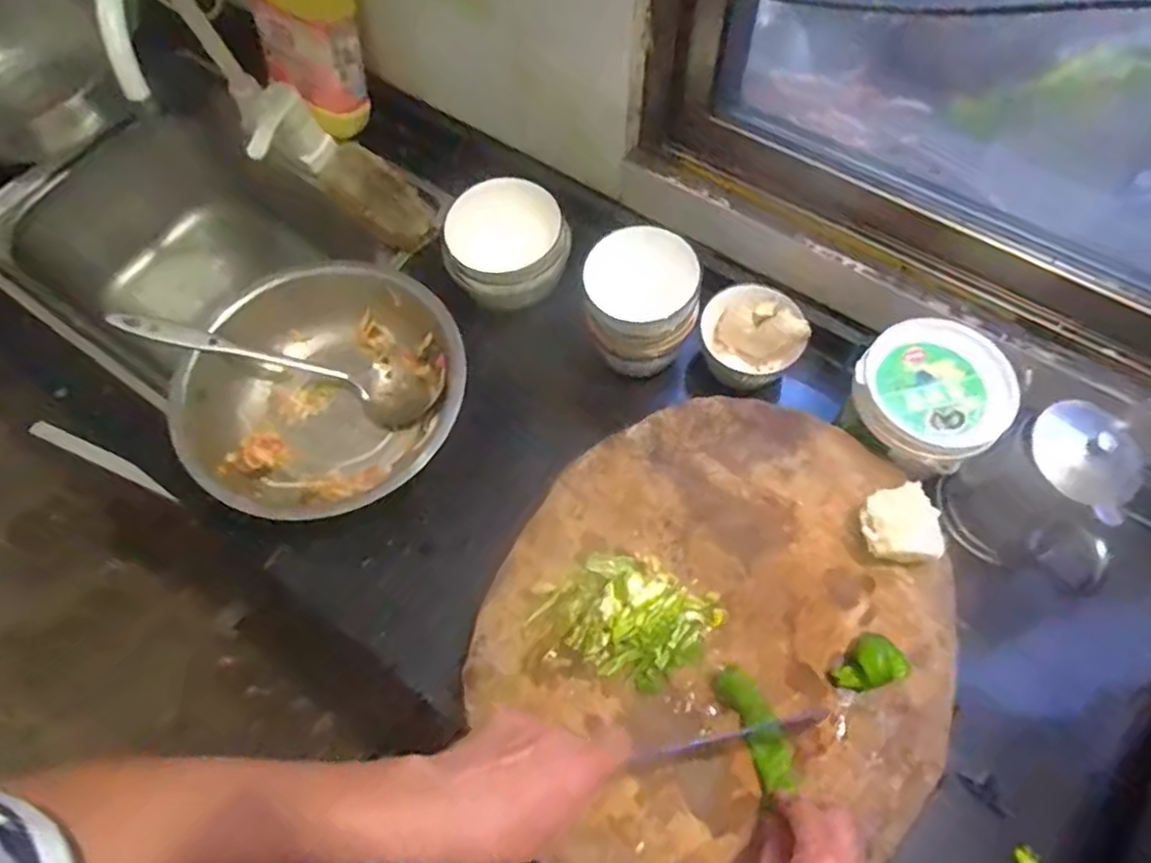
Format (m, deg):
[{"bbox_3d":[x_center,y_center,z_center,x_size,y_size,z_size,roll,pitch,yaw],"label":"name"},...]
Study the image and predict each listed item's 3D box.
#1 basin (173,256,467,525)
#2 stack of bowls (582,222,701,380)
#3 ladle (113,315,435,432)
[{"bbox_3d":[-0.240,-0.030,0.697,0.271,0.099,0.262,0,64,1],"label":"basin"},{"bbox_3d":[0.058,-0.124,0.672,0.103,0.137,0.087,-20,65,-8],"label":"stack of bowls"},{"bbox_3d":[-0.297,-0.072,0.702,0.302,0.078,0.077,17,64,-15],"label":"ladle"}]

